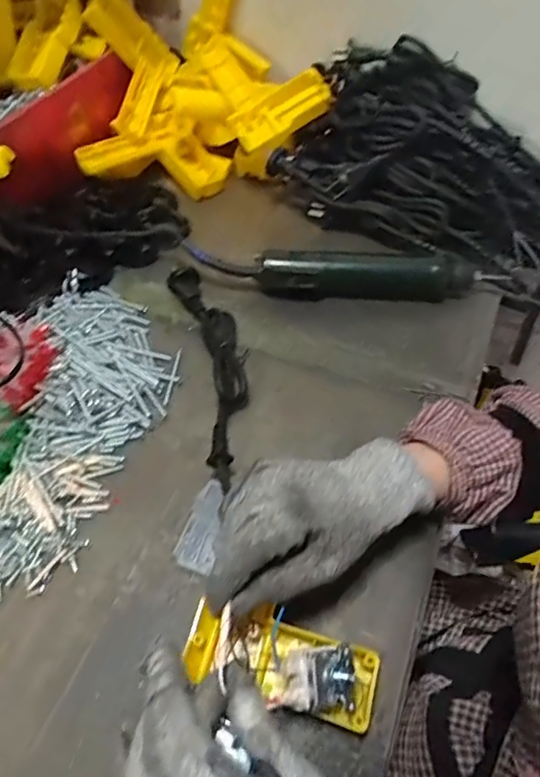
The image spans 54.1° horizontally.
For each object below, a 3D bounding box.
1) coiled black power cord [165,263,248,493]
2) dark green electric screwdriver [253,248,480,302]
[{"bbox_3d":[-0.049,-0.021,0.466,0.051,0.031,0.234,-10,54,-8],"label":"coiled black power cord"},{"bbox_3d":[0.098,-0.116,0.536,0.212,0.036,0.041,-1,53,-2],"label":"dark green electric screwdriver"}]

